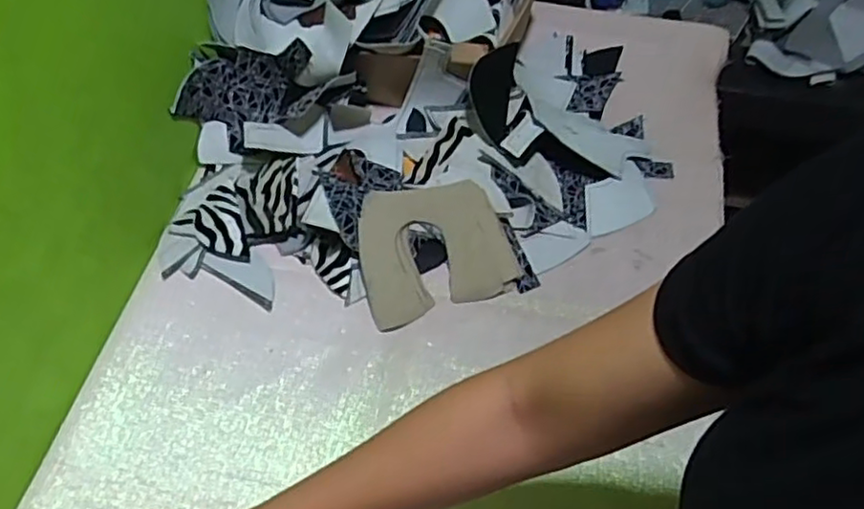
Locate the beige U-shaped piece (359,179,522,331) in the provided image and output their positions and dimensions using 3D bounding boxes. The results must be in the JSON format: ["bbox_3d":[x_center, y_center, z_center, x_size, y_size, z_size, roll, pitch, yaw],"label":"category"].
[{"bbox_3d":[-0.001,-0.010,0.705,0.154,0.011,0.142,-18,72,-13],"label":"beige U-shaped piece"}]

